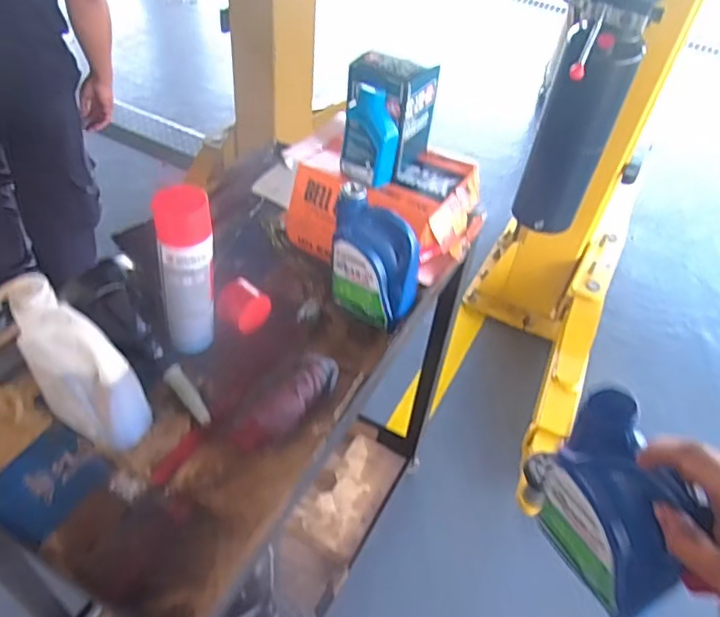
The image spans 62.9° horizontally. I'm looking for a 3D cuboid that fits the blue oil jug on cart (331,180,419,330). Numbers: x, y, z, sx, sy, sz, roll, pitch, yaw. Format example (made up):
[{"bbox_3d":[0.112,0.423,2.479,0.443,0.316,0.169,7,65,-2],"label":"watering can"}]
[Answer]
[{"bbox_3d":[0.020,-0.064,0.843,0.132,0.186,0.062,26,49,18],"label":"blue oil jug on cart"}]

